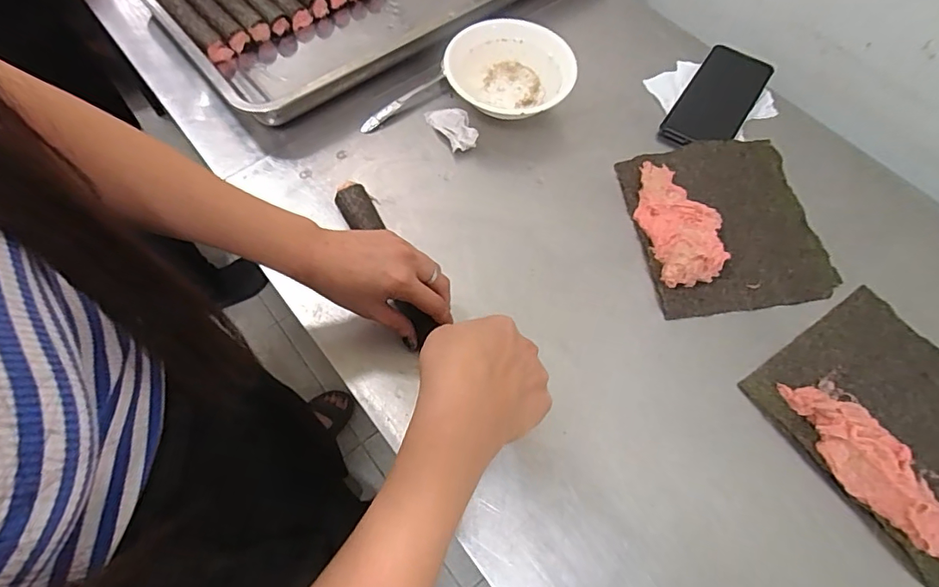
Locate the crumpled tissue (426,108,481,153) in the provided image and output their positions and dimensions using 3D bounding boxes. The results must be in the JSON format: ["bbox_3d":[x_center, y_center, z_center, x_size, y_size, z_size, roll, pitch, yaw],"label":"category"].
[{"bbox_3d":[-0.019,-0.187,0.573,0.040,0.019,0.067,-23,66,-11],"label":"crumpled tissue"}]

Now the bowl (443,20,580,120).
[{"bbox_3d":[0.045,-0.244,0.588,0.141,0.058,0.136,0,64,0],"label":"bowl"}]

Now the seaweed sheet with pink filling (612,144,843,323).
[{"bbox_3d":[0.262,-0.077,0.521,0.174,0.024,0.188,-7,64,-4],"label":"seaweed sheet with pink filling"}]

